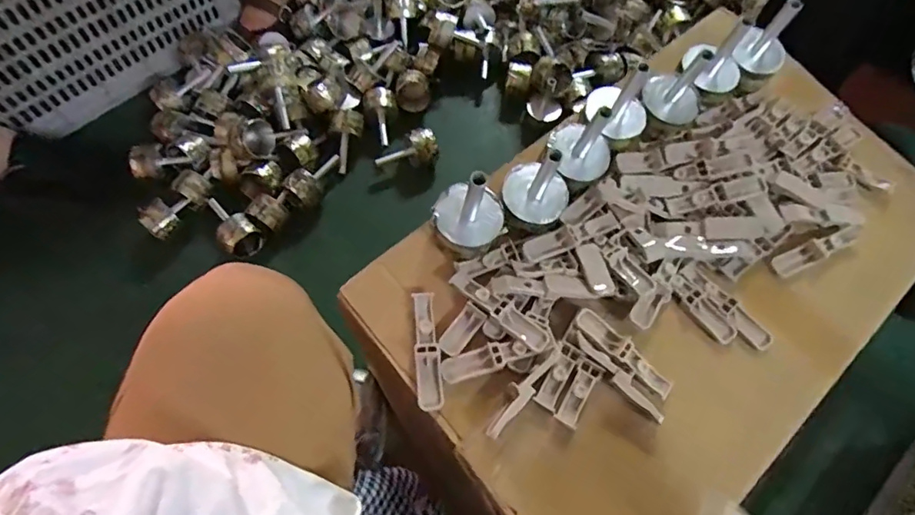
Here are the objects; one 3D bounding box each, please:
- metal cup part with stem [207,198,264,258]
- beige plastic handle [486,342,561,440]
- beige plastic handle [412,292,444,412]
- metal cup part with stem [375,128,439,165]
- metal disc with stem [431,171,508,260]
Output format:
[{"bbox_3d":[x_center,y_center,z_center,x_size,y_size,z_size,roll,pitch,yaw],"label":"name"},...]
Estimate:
[{"bbox_3d":[-0.372,-0.046,0.871,0.101,0.054,0.059,38,70,13],"label":"metal cup part with stem"},{"bbox_3d":[0.056,0.109,0.448,0.019,0.025,0.095,41,70,14],"label":"beige plastic handle"},{"bbox_3d":[-0.026,0.078,0.459,0.021,0.008,0.102,-4,67,-5],"label":"beige plastic handle"},{"bbox_3d":[-0.088,-0.182,0.929,0.112,0.044,0.051,-19,67,10],"label":"metal cup part with stem"},{"bbox_3d":[0.011,-0.041,0.458,0.060,0.089,0.051,9,66,1],"label":"metal disc with stem"}]

